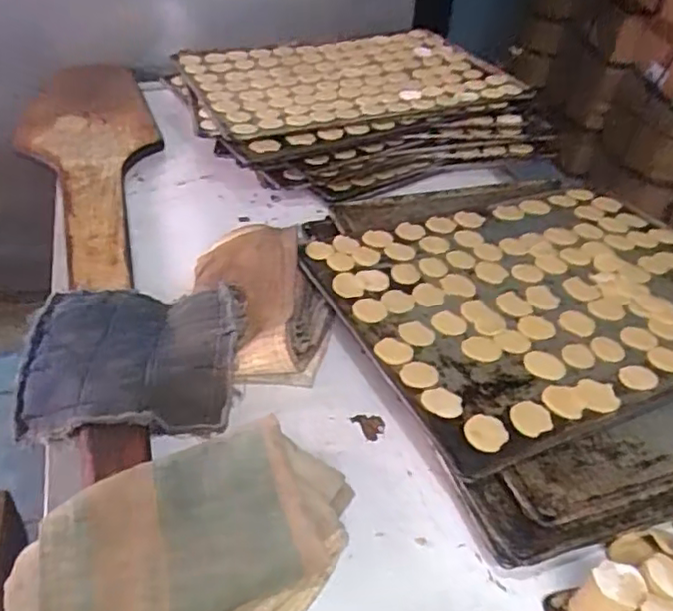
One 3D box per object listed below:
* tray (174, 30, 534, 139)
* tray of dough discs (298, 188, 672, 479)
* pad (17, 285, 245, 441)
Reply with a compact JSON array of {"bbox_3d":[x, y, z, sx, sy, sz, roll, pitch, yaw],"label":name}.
[{"bbox_3d":[0.016,-0.340,0.956,0.453,0.030,0.310,-14,40,-20],"label":"tray"},{"bbox_3d":[0.207,-0.027,0.652,0.415,0.015,0.333,-15,41,-21],"label":"tray of dough discs"},{"bbox_3d":[-0.177,0.039,0.564,0.176,0.034,0.167,-1,37,-4],"label":"pad"}]

